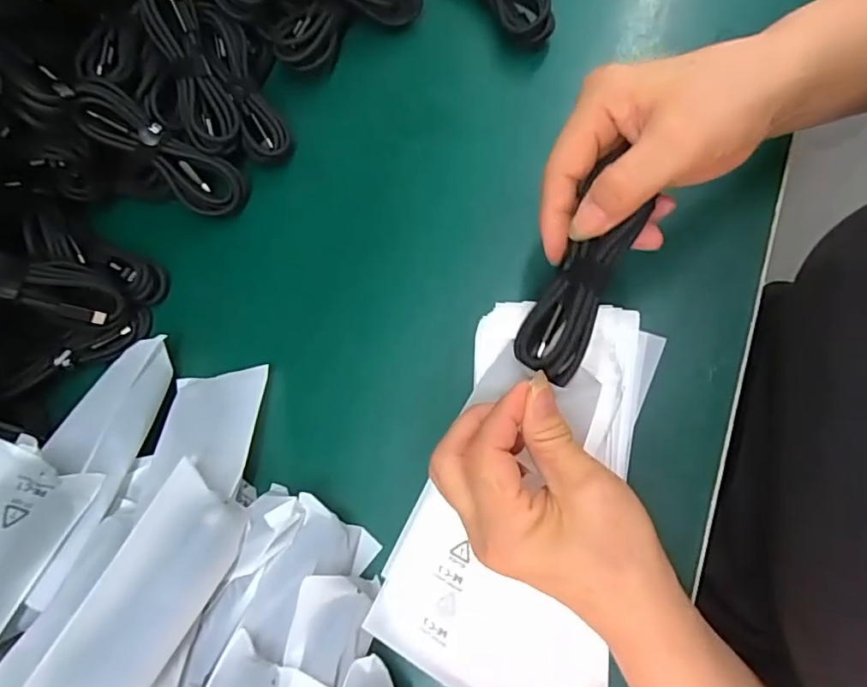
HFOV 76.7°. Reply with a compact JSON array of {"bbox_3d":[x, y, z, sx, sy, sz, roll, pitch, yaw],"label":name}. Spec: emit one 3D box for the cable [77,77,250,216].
[{"bbox_3d":[-0.173,-0.124,0.354,0.106,0.022,0.039,36,79,-28],"label":"cable"}]

